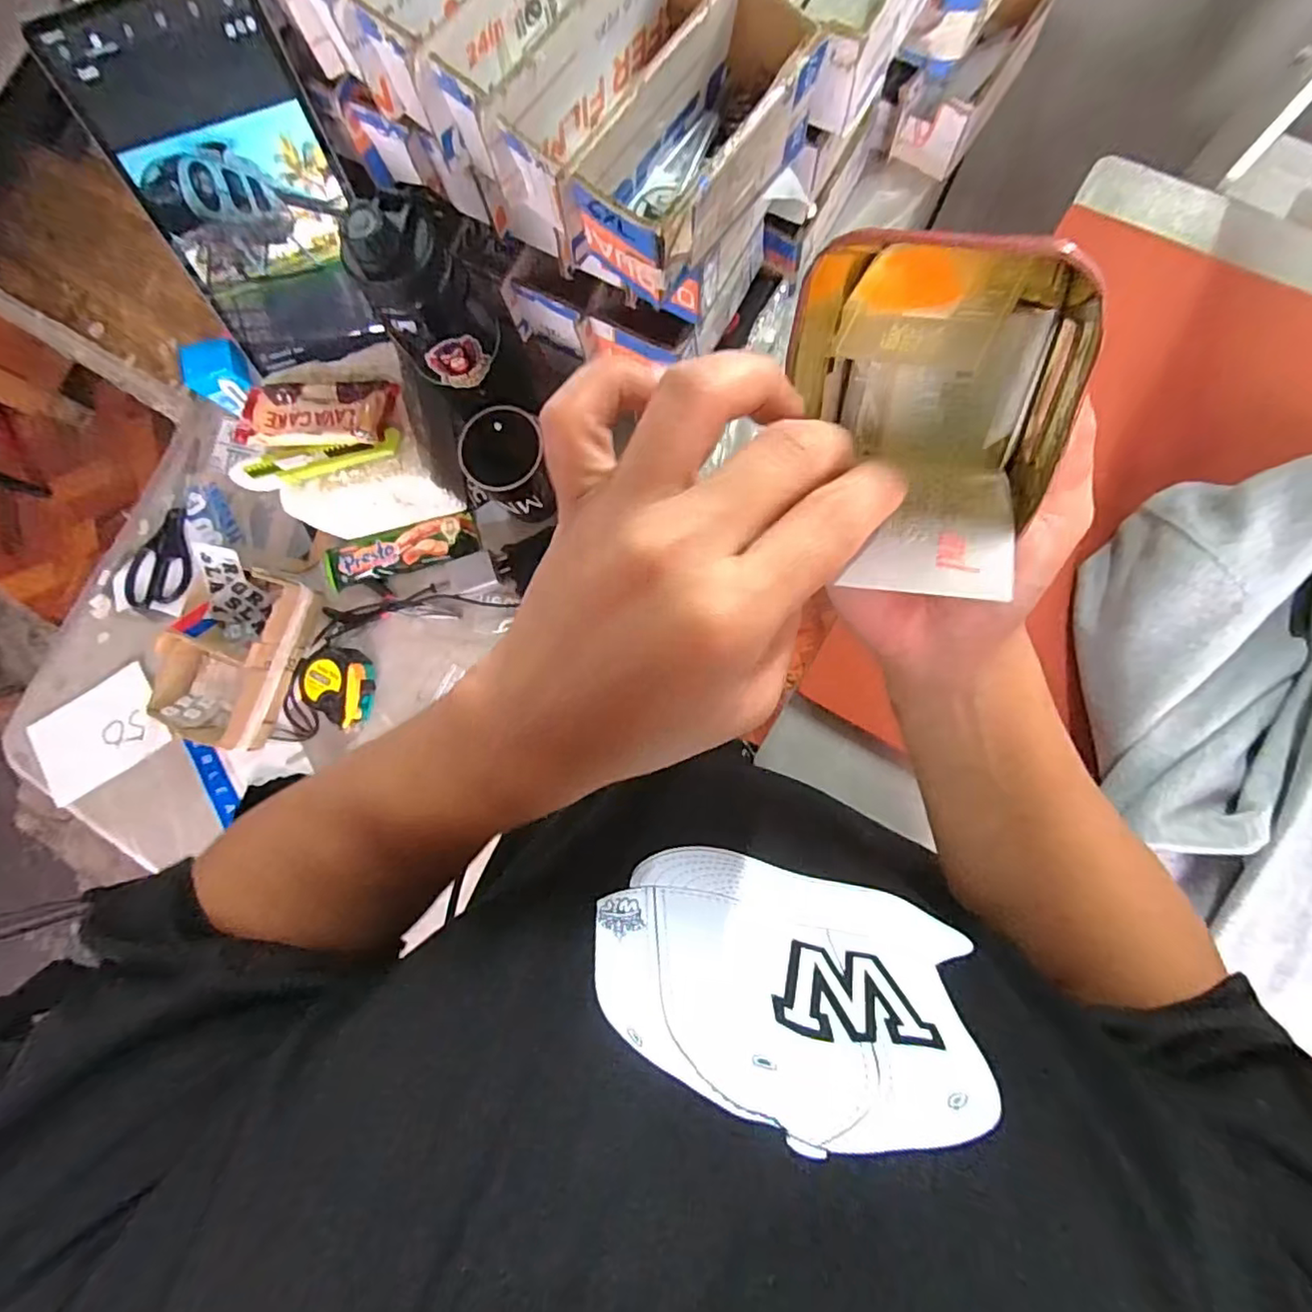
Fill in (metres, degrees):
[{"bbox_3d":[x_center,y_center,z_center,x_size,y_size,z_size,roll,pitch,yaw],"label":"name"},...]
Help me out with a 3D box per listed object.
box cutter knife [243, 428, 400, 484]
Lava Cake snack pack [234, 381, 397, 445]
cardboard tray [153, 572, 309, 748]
[{"bbox_3d":[-0.299,-0.177,0.550,0.138,0.017,0.020,-14,82,4],"label":"box cutter knife"},{"bbox_3d":[-0.304,-0.218,0.547,0.132,0.021,0.060,1,83,6],"label":"Lava Cake snack pack"},{"bbox_3d":[-0.440,-0.001,0.637,0.111,0.063,0.181,17,85,8],"label":"cardboard tray"}]

